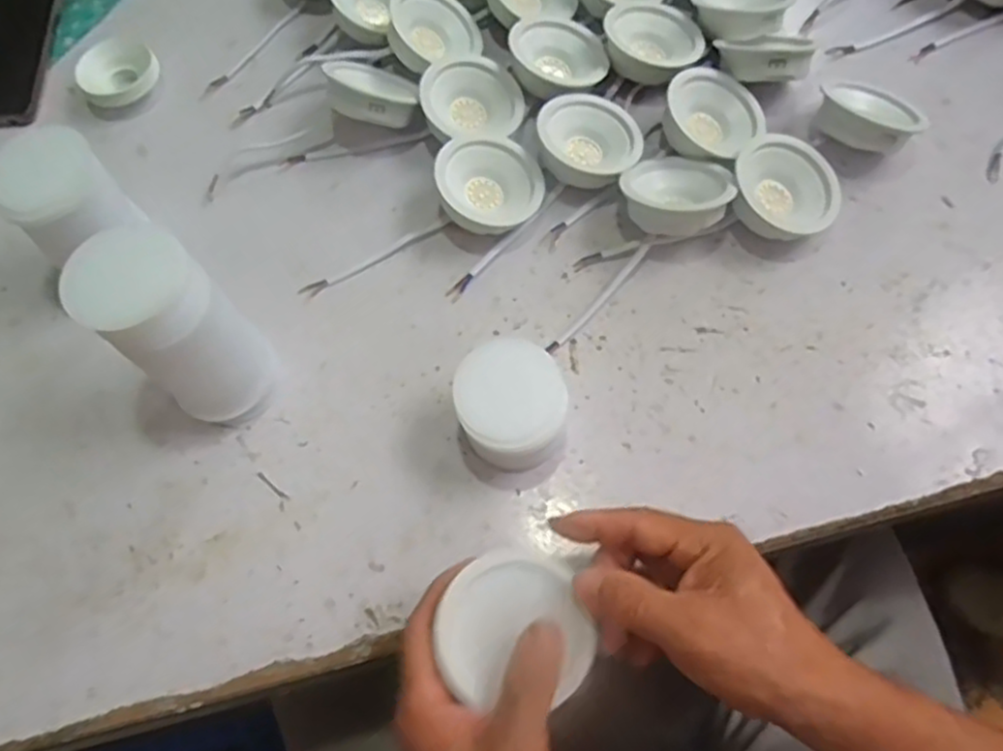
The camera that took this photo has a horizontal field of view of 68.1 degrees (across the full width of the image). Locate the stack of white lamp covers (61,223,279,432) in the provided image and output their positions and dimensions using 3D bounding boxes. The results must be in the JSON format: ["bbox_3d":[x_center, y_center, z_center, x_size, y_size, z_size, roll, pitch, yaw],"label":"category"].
[{"bbox_3d":[-0.177,-0.024,0.417,0.064,0.122,0.068,-40,71,-13],"label":"stack of white lamp covers"}]

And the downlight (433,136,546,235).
[{"bbox_3d":[-0.010,-0.125,0.496,0.070,0.030,0.070,5,68,-13],"label":"downlight"}]

